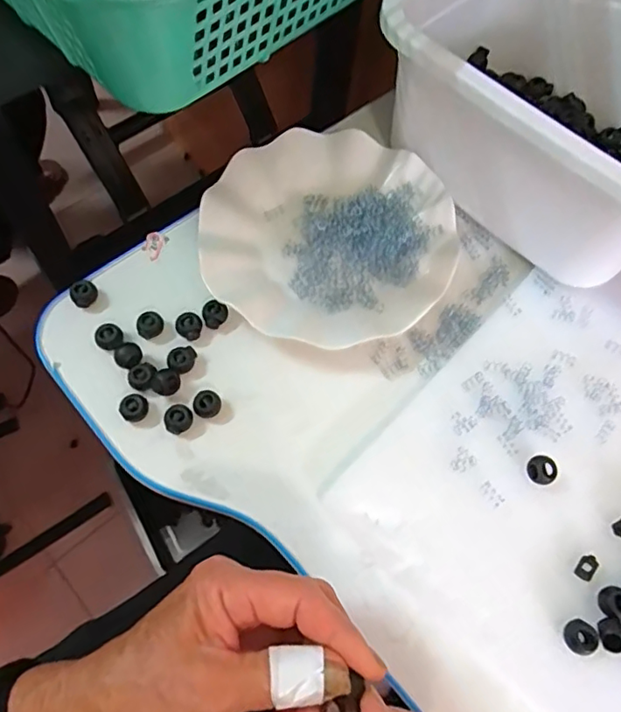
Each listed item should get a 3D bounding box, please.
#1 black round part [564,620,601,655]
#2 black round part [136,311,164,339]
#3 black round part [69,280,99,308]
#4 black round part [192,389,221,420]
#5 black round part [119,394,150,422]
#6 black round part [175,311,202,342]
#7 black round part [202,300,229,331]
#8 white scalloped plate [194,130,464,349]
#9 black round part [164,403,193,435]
[{"bbox_3d":[0.153,0.159,0.314,0.017,0.007,0.018,0,68,1],"label":"black round part"},{"bbox_3d":[-0.110,-0.021,0.380,0.013,0.012,0.019,38,73,15],"label":"black round part"},{"bbox_3d":[-0.159,-0.043,0.390,0.016,0.017,0.014,-20,69,-7],"label":"black round part"},{"bbox_3d":[-0.067,0.032,0.362,0.018,0.014,0.017,0,68,1],"label":"black round part"},{"bbox_3d":[-0.113,0.033,0.357,0.014,0.014,0.018,37,73,14],"label":"black round part"},{"bbox_3d":[-0.083,-0.020,0.381,0.018,0.017,0.014,-29,70,-10],"label":"black round part"},{"bbox_3d":[-0.066,-0.029,0.386,0.018,0.019,0.015,-19,69,-7],"label":"black round part"},{"bbox_3d":[0.013,-0.093,0.409,0.179,0.021,0.176,0,68,1],"label":"white scalloped plate"},{"bbox_3d":[-0.085,0.041,0.356,0.017,0.011,0.017,0,68,1],"label":"black round part"}]

